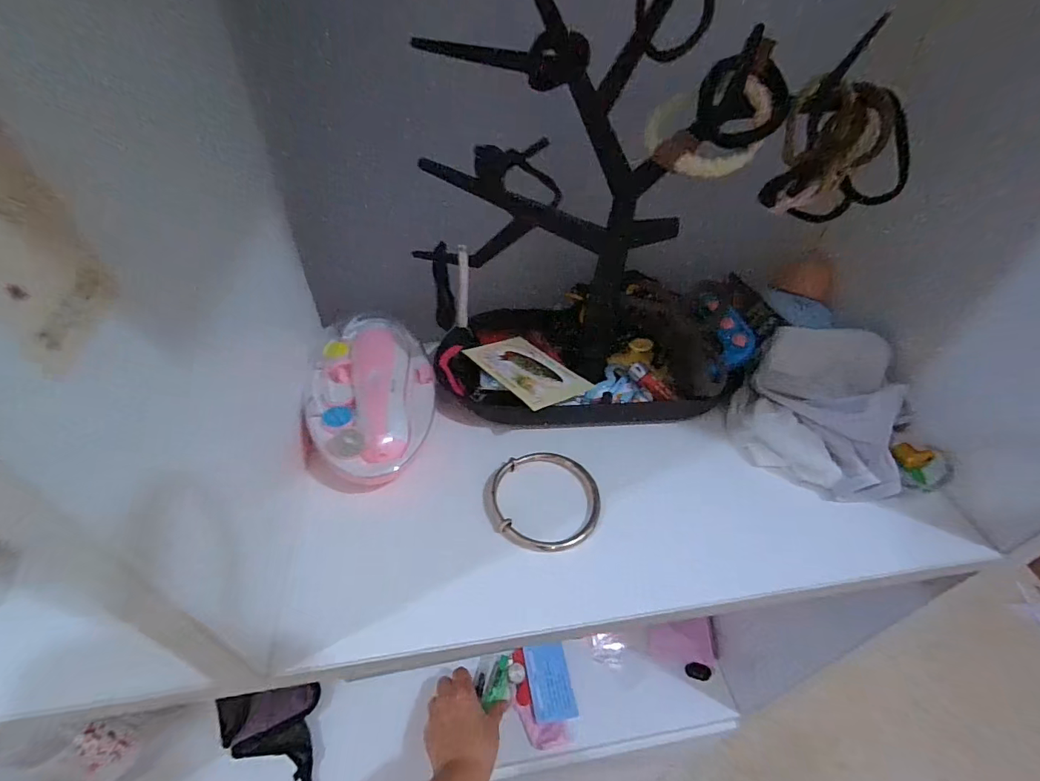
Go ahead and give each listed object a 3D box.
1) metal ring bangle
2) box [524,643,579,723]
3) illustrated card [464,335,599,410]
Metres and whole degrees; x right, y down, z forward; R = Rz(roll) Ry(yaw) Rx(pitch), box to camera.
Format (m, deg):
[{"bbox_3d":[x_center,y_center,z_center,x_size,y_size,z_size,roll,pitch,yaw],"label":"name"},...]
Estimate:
[{"bbox_3d":[0.017,0.066,0.286,0.064,0.009,0.065,3,49,-4],"label":"metal ring bangle"},{"bbox_3d":[0.038,0.360,0.579,0.055,0.022,0.079,-6,45,-10],"label":"box"},{"bbox_3d":[0.005,-0.015,0.334,0.056,0.004,0.085,-18,39,-35],"label":"illustrated card"}]

